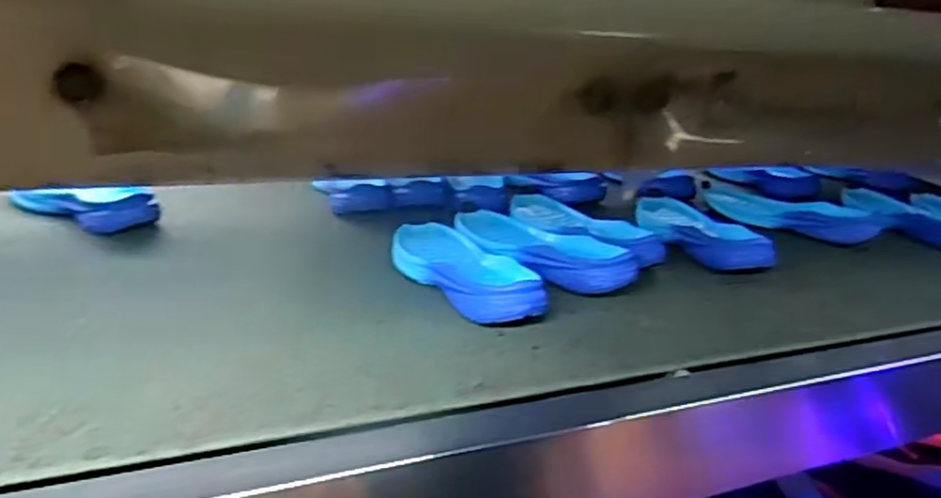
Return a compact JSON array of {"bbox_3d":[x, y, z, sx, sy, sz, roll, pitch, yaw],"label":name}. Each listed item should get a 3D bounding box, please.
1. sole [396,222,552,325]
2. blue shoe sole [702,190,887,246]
[{"bbox_3d":[-0.014,0.020,0.748,0.089,0.035,0.249,-5,21,-29],"label":"sole"},{"bbox_3d":[0.471,-0.054,1.071,0.077,0.046,0.249,-9,23,-38],"label":"blue shoe sole"}]

